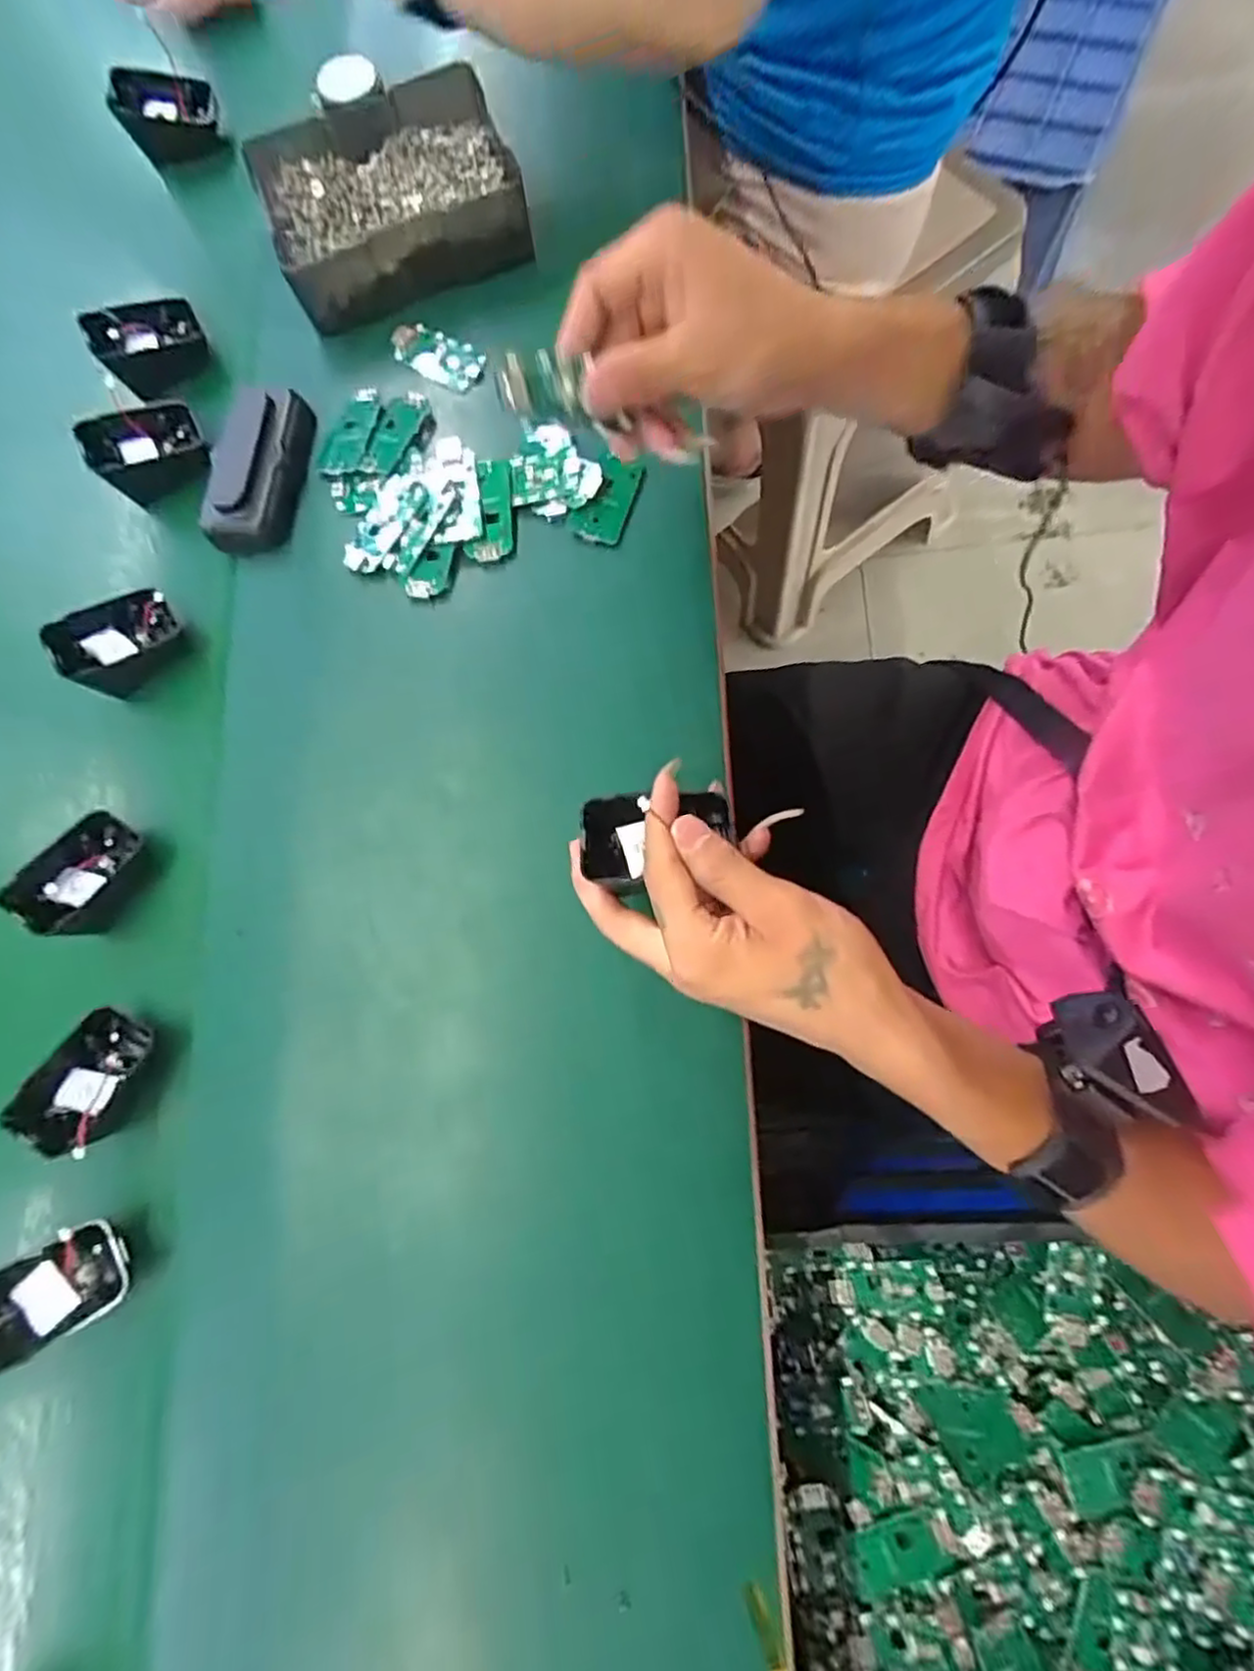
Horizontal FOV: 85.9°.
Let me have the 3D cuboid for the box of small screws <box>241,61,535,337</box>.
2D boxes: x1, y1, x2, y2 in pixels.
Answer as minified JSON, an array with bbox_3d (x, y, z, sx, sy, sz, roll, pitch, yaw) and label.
[{"bbox_3d":[-0.155,-0.422,0.442,0.160,0.043,0.131,-24,80,3],"label":"box of small screws"}]

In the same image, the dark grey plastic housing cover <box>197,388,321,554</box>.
[{"bbox_3d":[-0.228,-0.230,0.415,0.047,0.024,0.100,7,79,2],"label":"dark grey plastic housing cover"}]

